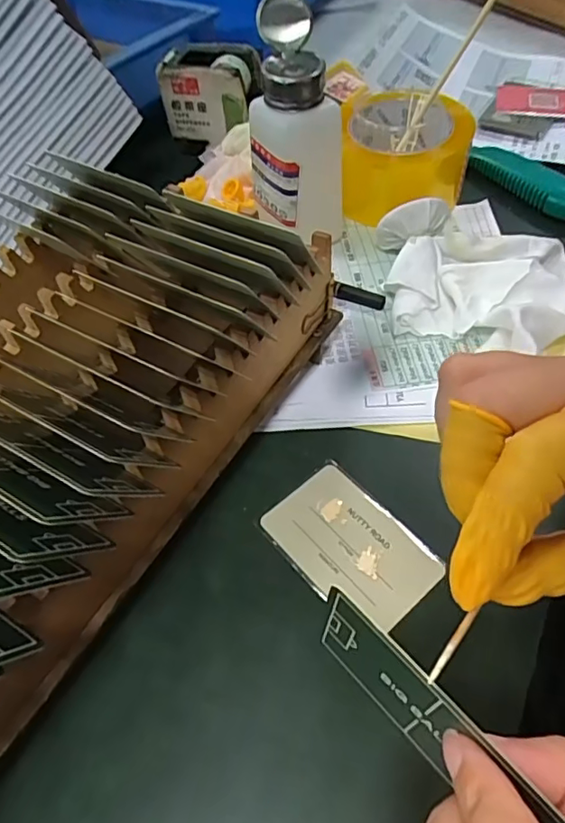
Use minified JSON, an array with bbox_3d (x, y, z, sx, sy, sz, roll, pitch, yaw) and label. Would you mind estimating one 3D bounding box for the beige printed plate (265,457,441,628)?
[{"bbox_3d":[0.034,0.068,0.280,0.057,0.005,0.084,-35,58,-20],"label":"beige printed plate"}]

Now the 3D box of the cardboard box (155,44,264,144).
[{"bbox_3d":[-0.059,-0.276,0.483,0.079,0.071,0.047,13,55,13],"label":"cardboard box"}]

